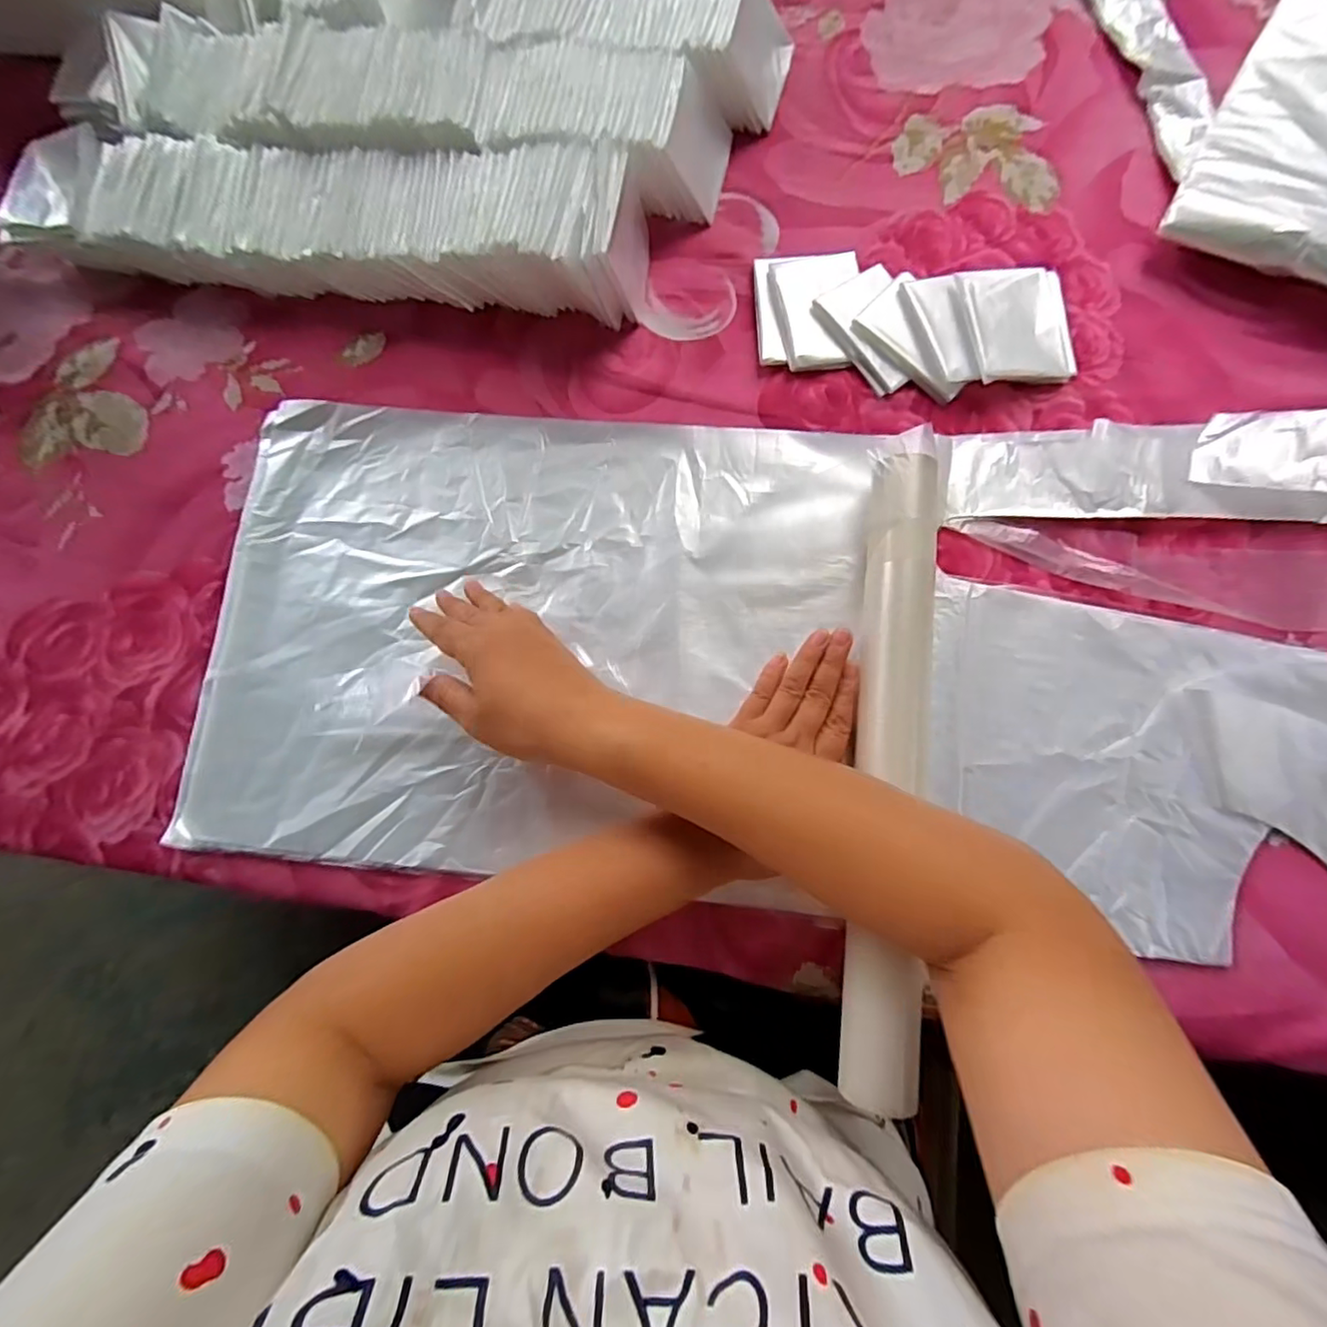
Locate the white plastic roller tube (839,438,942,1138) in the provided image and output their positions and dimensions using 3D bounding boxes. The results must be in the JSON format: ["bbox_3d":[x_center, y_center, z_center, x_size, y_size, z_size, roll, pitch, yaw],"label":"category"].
[{"bbox_3d":[0.131,0.050,0.340,0.039,0.039,0.359,6,78,4],"label":"white plastic roller tube"}]

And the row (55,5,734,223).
[{"bbox_3d":[-0.199,-0.412,0.438,0.493,0.062,0.104,6,78,4],"label":"row"}]

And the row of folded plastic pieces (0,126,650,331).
[{"bbox_3d":[-0.245,-0.318,0.425,0.462,0.053,0.098,5,80,5],"label":"row of folded plastic pieces"}]

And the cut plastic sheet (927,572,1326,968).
[{"bbox_3d":[0.349,0.078,0.334,0.395,0.018,0.185,14,82,6],"label":"cut plastic sheet"}]

